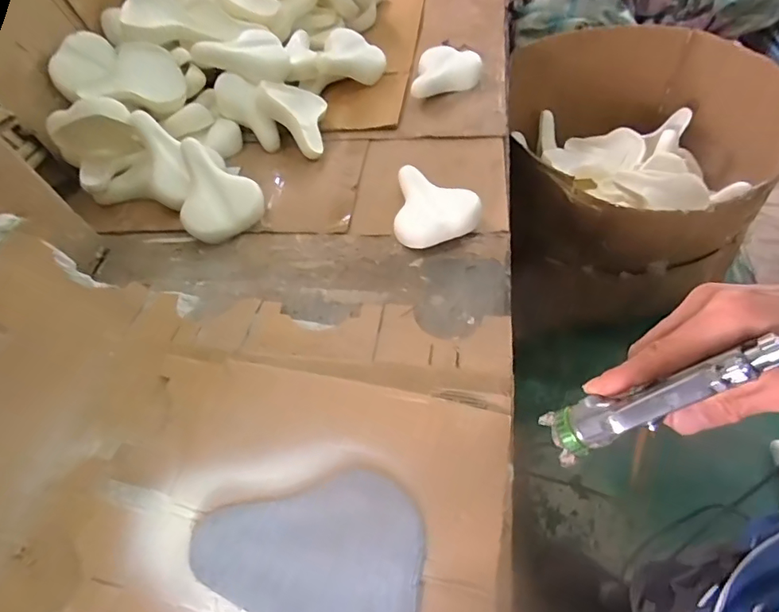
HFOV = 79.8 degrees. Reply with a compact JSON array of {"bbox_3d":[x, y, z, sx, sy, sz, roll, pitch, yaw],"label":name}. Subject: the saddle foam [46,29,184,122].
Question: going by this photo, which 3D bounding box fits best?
[{"bbox_3d":[-0.734,-0.627,1.277,0.292,0.149,0.216,10,54,12],"label":"saddle foam"}]

